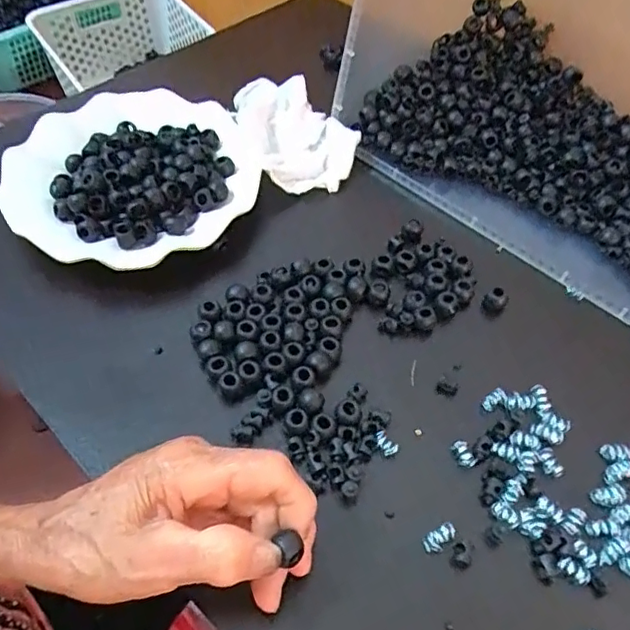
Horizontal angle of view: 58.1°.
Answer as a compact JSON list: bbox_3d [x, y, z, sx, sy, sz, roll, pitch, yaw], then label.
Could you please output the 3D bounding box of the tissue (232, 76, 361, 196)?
[{"bbox_3d":[-0.018,-0.151,0.457,0.078,0.026,0.119,-15,56,-12],"label":"tissue"}]

